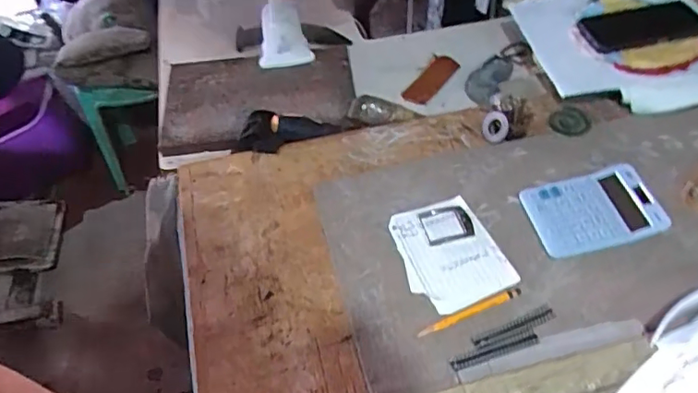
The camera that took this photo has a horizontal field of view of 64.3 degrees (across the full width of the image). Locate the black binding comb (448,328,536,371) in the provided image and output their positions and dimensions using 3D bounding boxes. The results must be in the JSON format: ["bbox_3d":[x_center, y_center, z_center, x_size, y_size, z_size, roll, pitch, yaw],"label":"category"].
[{"bbox_3d":[0.141,0.149,0.536,0.091,0.005,0.016,-17,49,-11],"label":"black binding comb"}]

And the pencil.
[{"bbox_3d":[0.123,0.116,0.561,0.117,0.004,0.009,-19,50,-13],"label":"pencil"}]

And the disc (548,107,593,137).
[{"bbox_3d":[0.297,-0.101,0.744,0.050,0.007,0.056,11,50,13],"label":"disc"}]

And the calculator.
[{"bbox_3d":[0.275,0.014,0.628,0.135,0.025,0.098,-10,49,-5],"label":"calculator"}]

